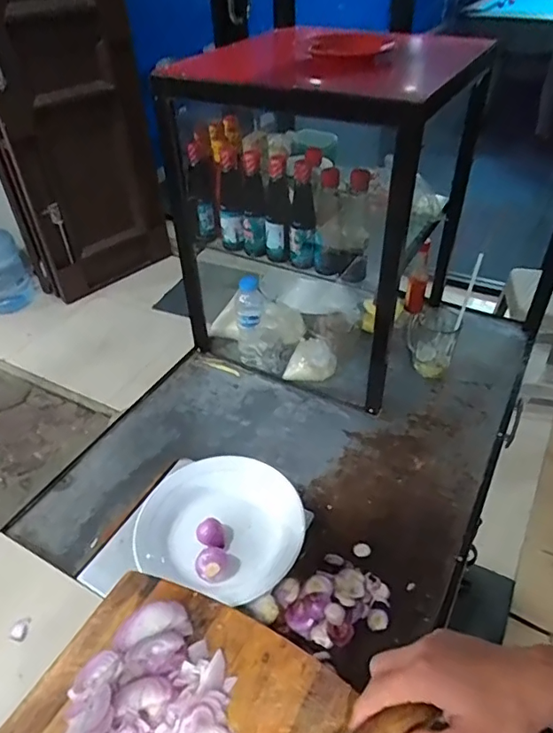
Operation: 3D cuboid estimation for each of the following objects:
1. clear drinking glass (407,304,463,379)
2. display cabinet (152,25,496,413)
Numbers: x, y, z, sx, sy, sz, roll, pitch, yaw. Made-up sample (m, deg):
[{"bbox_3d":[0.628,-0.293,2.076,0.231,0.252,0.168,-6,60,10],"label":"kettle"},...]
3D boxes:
[{"bbox_3d":[0.289,-0.047,0.966,0.083,0.125,0.072,7,42,10],"label":"clear drinking glass"},{"bbox_3d":[0.083,-0.286,0.941,0.427,0.516,0.491,19,45,22],"label":"display cabinet"}]

